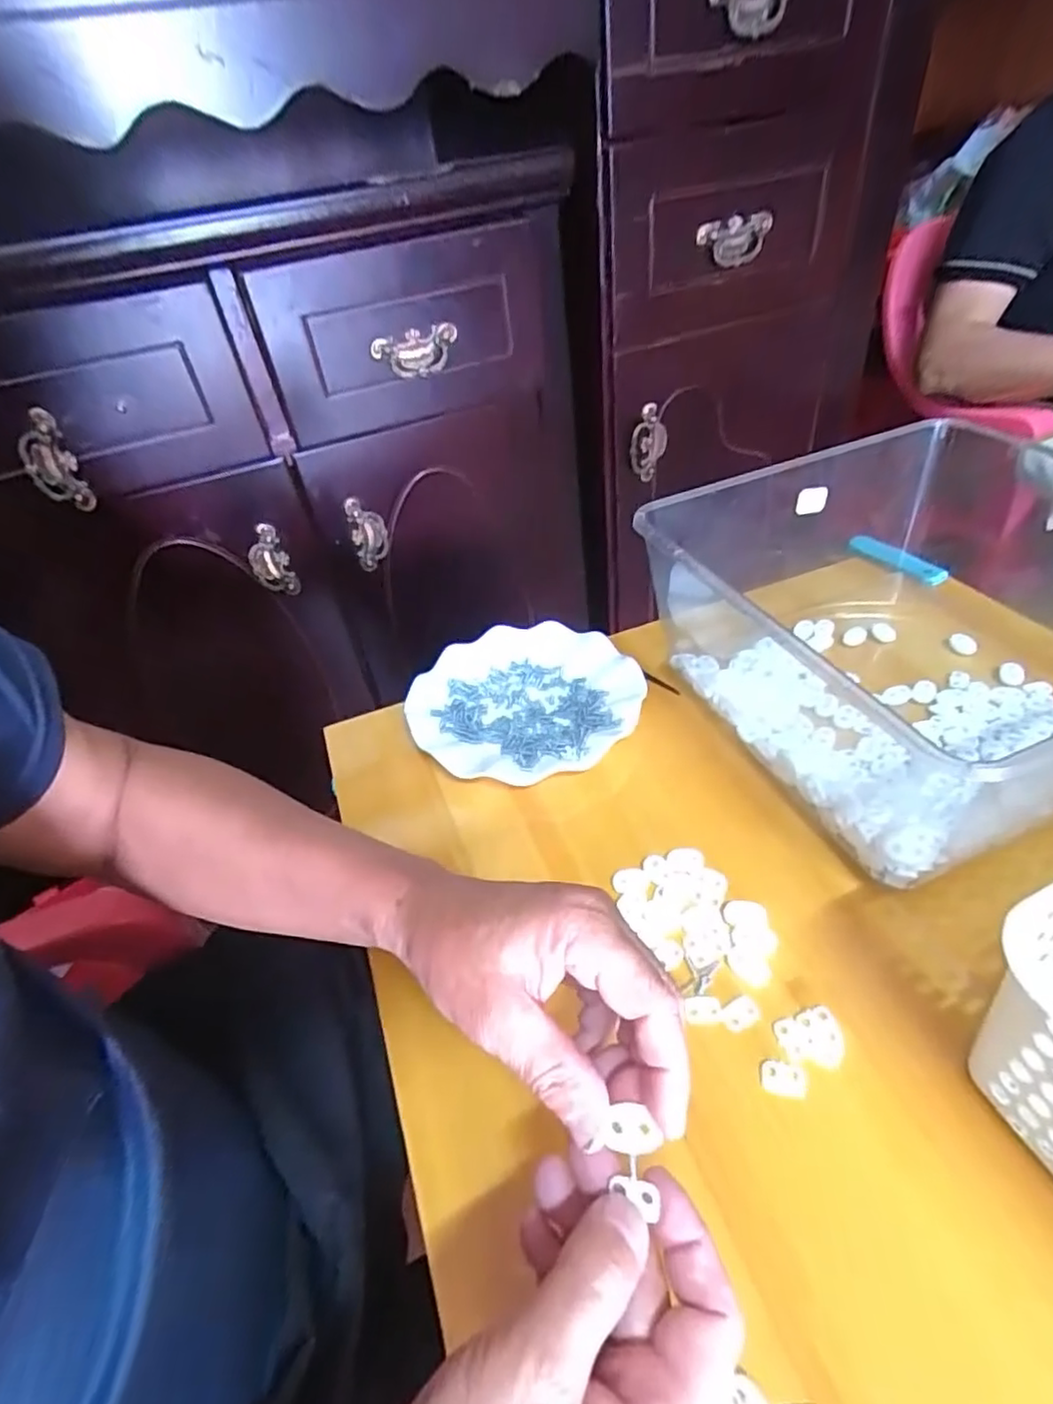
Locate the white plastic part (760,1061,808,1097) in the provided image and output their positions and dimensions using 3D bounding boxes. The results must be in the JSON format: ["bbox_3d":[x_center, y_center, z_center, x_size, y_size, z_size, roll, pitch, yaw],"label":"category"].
[{"bbox_3d":[0.126,0.184,0.316,0.021,0.004,0.014,5,43,14],"label":"white plastic part"}]

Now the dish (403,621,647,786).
[{"bbox_3d":[-0.001,0.004,0.536,0.178,0.036,0.174,-4,41,4],"label":"dish"}]

